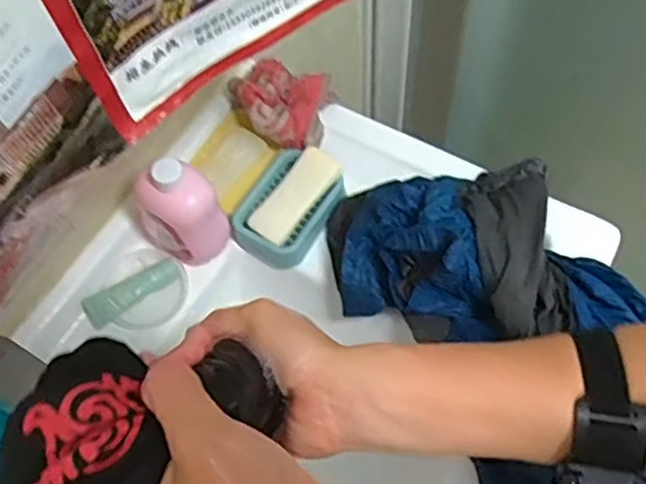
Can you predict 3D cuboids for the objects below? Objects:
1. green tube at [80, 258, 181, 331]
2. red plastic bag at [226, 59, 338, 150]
[{"bbox_3d":[-0.205,0.049,0.726,0.105,0.023,0.031,-34,66,-14],"label":"green tube"},{"bbox_3d":[-0.051,-0.159,0.784,0.111,0.052,0.101,19,65,12],"label":"red plastic bag"}]

